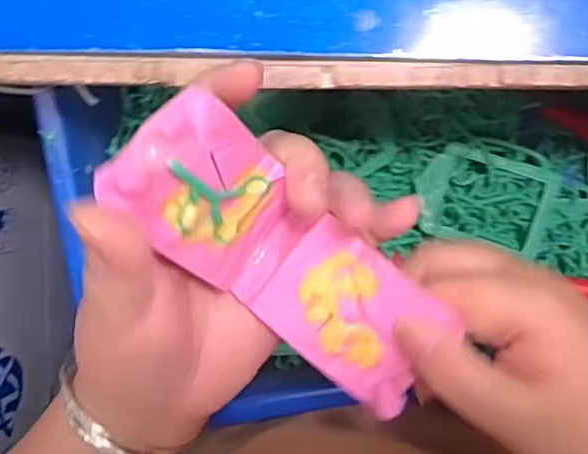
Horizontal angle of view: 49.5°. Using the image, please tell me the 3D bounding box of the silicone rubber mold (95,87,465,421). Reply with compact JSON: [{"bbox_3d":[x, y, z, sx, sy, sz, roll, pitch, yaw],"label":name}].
[{"bbox_3d":[-0.003,0.009,0.214,0.047,0.038,0.127,-43,117,8],"label":"silicone rubber mold"}]

